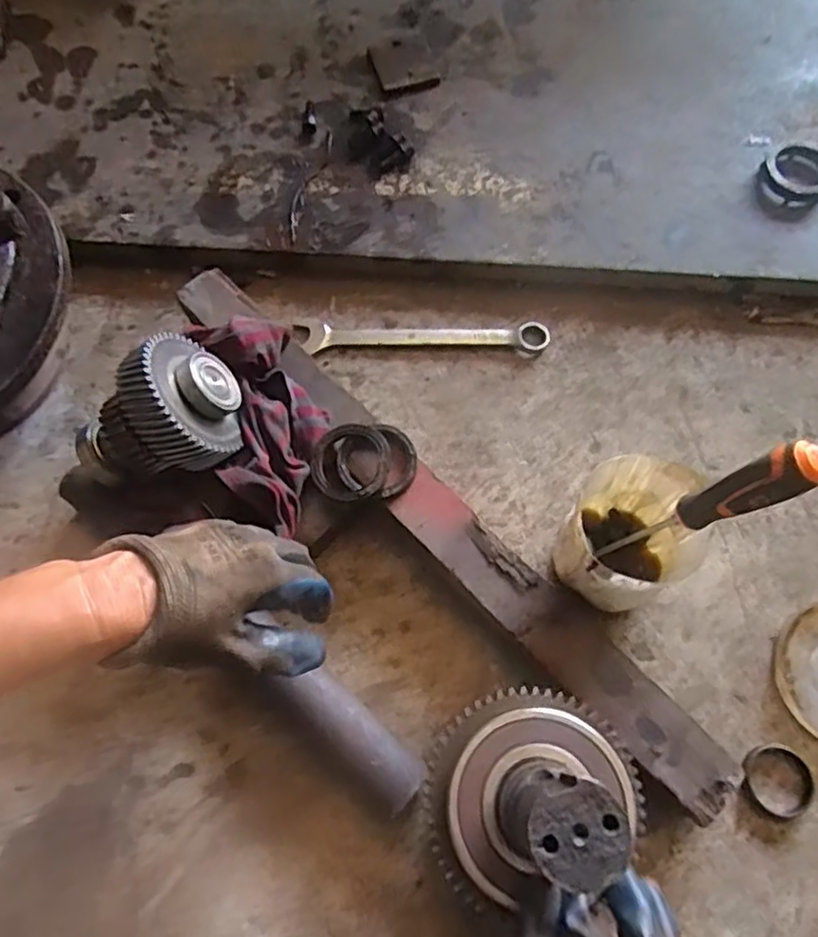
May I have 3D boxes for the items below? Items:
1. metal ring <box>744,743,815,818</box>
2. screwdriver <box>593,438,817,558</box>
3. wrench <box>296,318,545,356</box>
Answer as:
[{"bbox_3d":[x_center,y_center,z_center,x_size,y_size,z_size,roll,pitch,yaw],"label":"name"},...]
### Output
[{"bbox_3d":[0.281,0.234,0.501,0.047,0.009,0.050,0,69,1],"label":"metal ring"},{"bbox_3d":[0.194,0.031,0.451,0.022,0.182,0.026,-1,67,-26],"label":"screwdriver"},{"bbox_3d":[0.014,-0.131,0.657,0.245,0.012,0.034,0,69,1],"label":"wrench"}]

